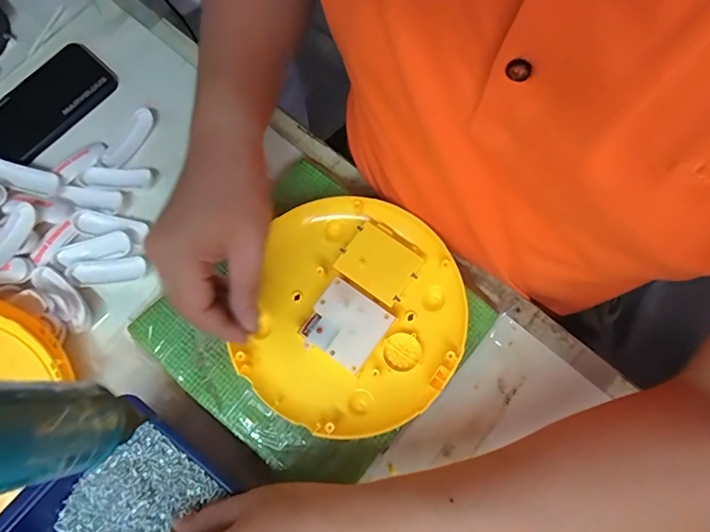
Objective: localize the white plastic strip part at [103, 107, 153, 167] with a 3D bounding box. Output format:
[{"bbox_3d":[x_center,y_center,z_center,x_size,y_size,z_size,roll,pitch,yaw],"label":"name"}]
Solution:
[{"bbox_3d":[-0.218,-0.123,0.435,0.023,0.007,0.067,27,78,9],"label":"white plastic strip part"}]

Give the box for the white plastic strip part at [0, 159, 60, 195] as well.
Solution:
[{"bbox_3d":[-0.312,-0.083,0.420,0.069,0.006,0.022,15,91,-4],"label":"white plastic strip part"}]

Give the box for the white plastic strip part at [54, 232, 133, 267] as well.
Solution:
[{"bbox_3d":[-0.238,-0.015,0.410,0.069,0.004,0.022,-15,75,-2],"label":"white plastic strip part"}]

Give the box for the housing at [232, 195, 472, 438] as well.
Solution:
[{"bbox_3d":[-0.001,0.038,0.360,0.162,0.031,0.178,0,72,0],"label":"housing"}]

